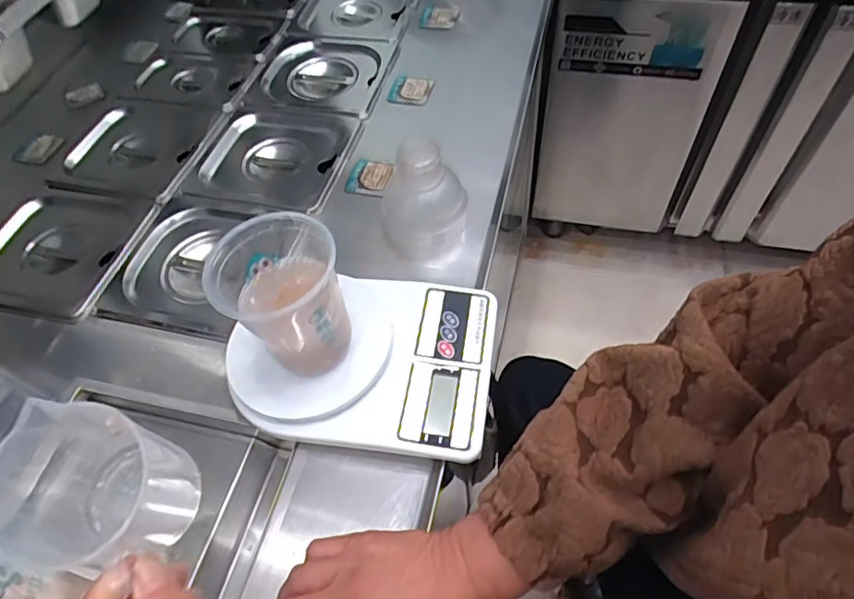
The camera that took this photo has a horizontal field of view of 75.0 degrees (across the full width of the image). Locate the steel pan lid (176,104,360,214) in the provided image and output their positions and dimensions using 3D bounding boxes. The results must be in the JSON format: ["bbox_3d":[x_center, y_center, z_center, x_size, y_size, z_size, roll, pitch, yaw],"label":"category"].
[{"bbox_3d":[-0.186,-0.175,0.673,0.172,0.029,0.172,11,57,12],"label":"steel pan lid"}]

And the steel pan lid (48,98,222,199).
[{"bbox_3d":[-0.355,-0.193,0.691,0.146,0.025,0.164,12,57,13],"label":"steel pan lid"}]

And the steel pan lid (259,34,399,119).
[{"bbox_3d":[-0.137,-0.305,0.752,0.179,0.031,0.166,14,57,14],"label":"steel pan lid"}]

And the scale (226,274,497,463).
[{"bbox_3d":[-0.051,0.045,0.455,0.204,0.027,0.150,4,55,8],"label":"scale"}]

